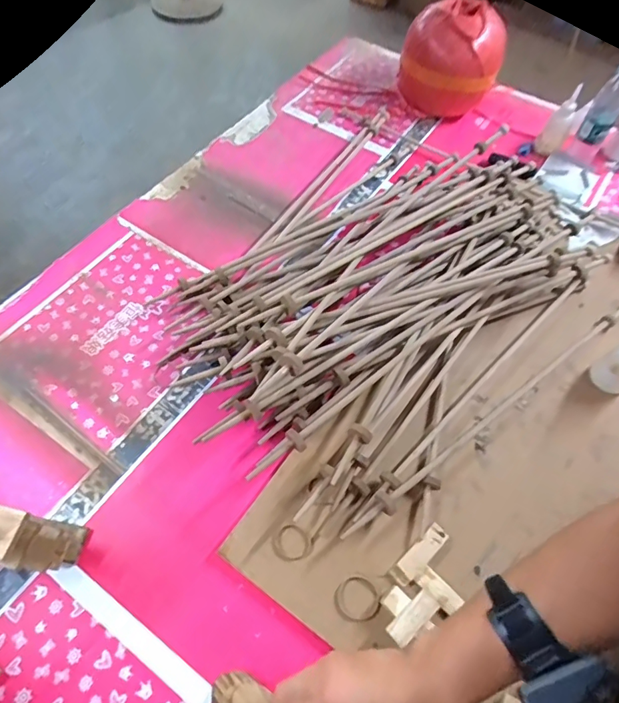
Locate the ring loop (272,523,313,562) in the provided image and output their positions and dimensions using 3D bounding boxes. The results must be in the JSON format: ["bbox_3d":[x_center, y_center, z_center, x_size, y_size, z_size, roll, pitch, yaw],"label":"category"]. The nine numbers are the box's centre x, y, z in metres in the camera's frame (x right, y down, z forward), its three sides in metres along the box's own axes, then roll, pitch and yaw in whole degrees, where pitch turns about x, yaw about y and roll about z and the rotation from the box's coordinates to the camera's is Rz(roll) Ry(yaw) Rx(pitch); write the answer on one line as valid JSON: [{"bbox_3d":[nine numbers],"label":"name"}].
[{"bbox_3d":[-0.024,0.266,0.650,0.052,0.004,0.047,34,63,16],"label":"ring loop"}]

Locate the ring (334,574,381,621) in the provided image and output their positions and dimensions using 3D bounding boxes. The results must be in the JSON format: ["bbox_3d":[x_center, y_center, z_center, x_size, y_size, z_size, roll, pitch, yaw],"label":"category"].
[{"bbox_3d":[0.064,0.326,0.618,0.057,0.004,0.055,2,59,-3],"label":"ring"}]

